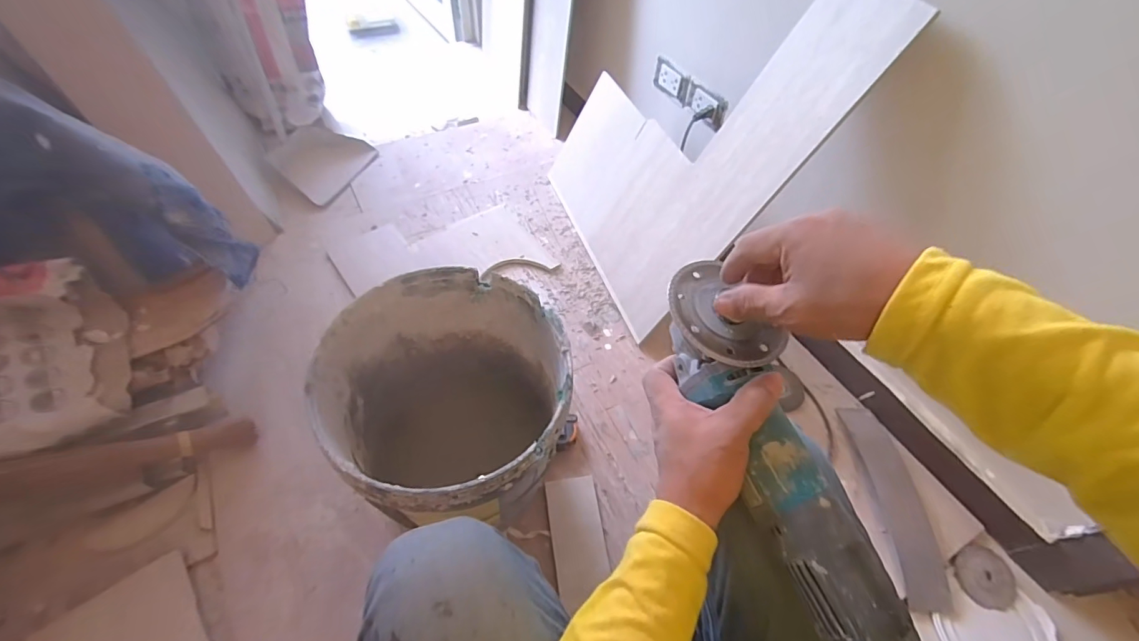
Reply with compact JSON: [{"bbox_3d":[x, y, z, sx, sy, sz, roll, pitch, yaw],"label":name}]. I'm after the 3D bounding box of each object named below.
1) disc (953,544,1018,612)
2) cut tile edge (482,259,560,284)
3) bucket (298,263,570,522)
[{"bbox_3d":[0.651,0.399,0.748,0.083,0.009,0.088,1,53,-2],"label":"disc"},{"bbox_3d":[-0.117,-0.126,1.105,0.184,0.006,0.058,-11,54,-11],"label":"cut tile edge"},{"bbox_3d":[-0.154,0.151,0.694,0.294,0.334,0.289,1,53,-2],"label":"bucket"}]

